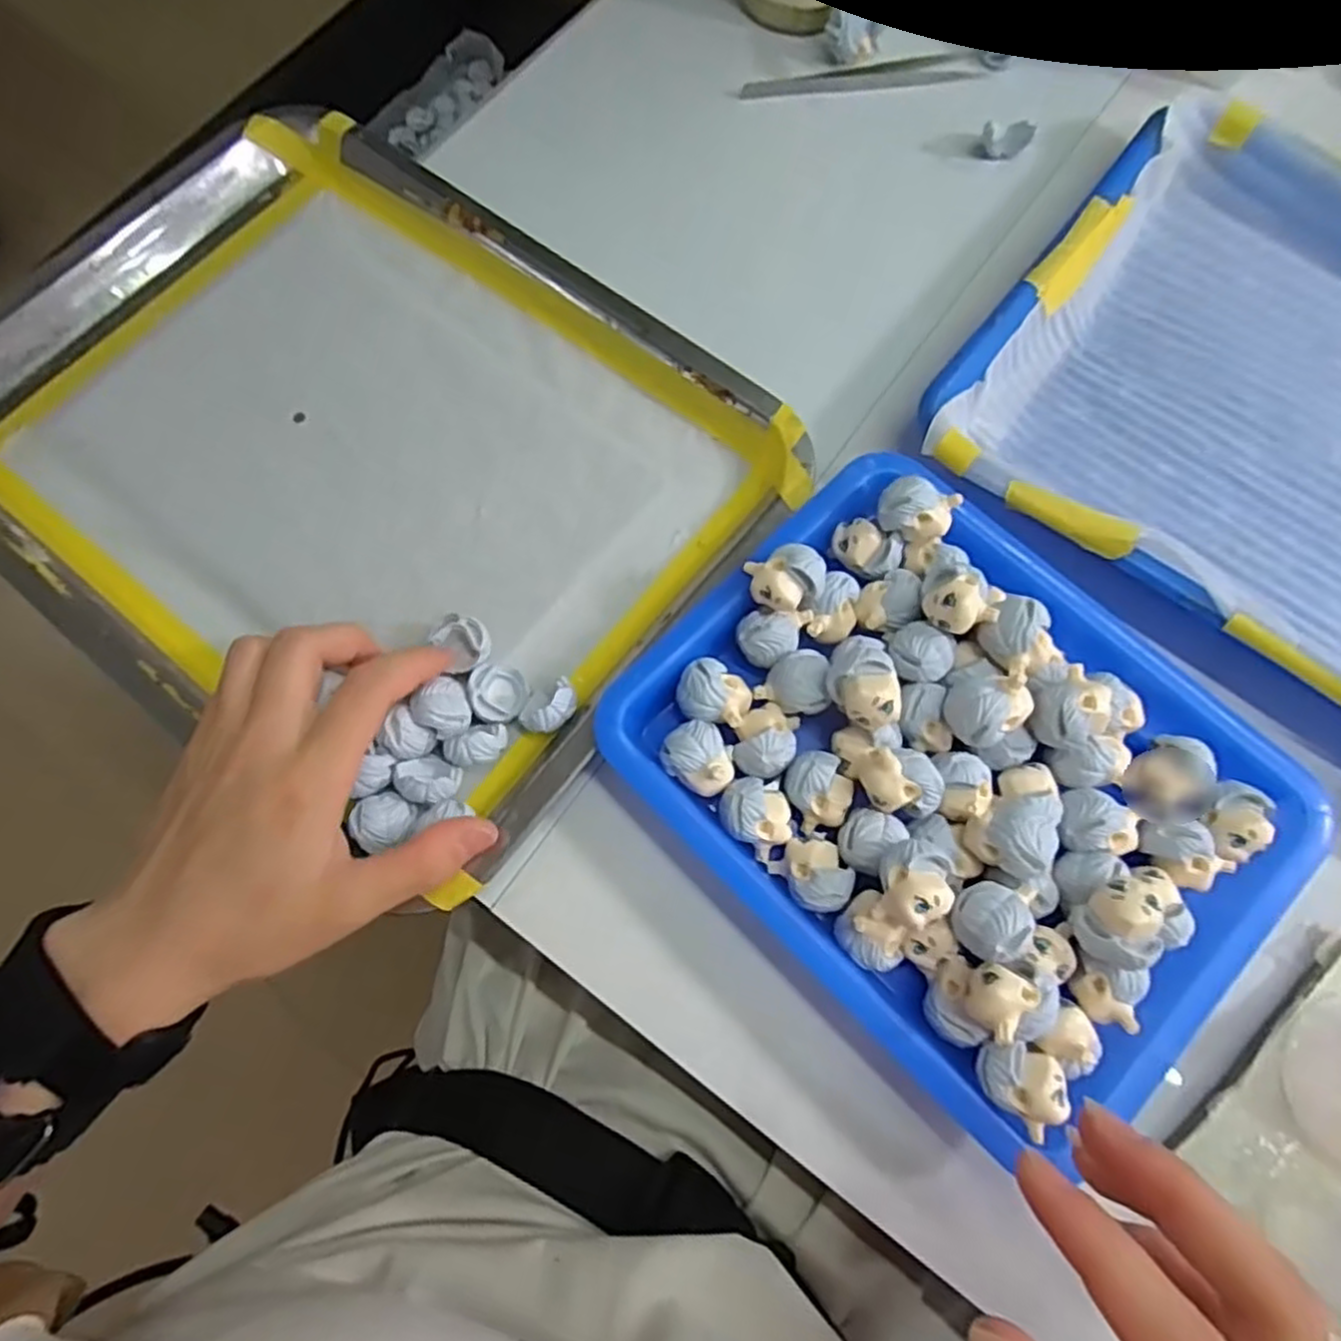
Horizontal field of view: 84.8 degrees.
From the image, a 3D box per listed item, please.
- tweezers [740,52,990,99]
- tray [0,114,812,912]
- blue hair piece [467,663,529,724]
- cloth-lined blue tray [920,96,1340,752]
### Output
[{"bbox_3d":[0.103,-0.325,0.398,0.128,0.004,0.020,-5,72,0],"label":"tweezers"},{"bbox_3d":[-0.140,-0.101,0.326,0.340,0.028,0.253,37,79,11],"label":"tray"},{"bbox_3d":[-0.068,0.009,0.290,0.021,0.017,0.022,36,76,12],"label":"blue hair piece"},{"bbox_3d":[0.300,-0.090,0.308,0.322,0.037,0.255,38,79,11],"label":"cloth-lined blue tray"}]

